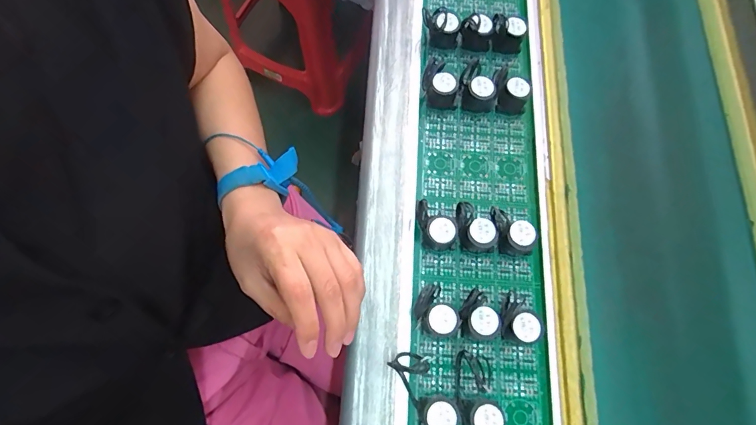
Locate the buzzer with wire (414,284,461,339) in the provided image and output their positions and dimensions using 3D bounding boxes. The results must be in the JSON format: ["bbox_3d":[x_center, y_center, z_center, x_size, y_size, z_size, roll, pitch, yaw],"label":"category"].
[{"bbox_3d":[0.044,0.078,0.321,0.028,0.027,0.038,-21,73,-8],"label":"buzzer with wire"}]

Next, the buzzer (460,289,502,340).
[{"bbox_3d":[0.075,0.080,0.321,0.026,0.026,0.033,-17,73,-7],"label":"buzzer"}]

